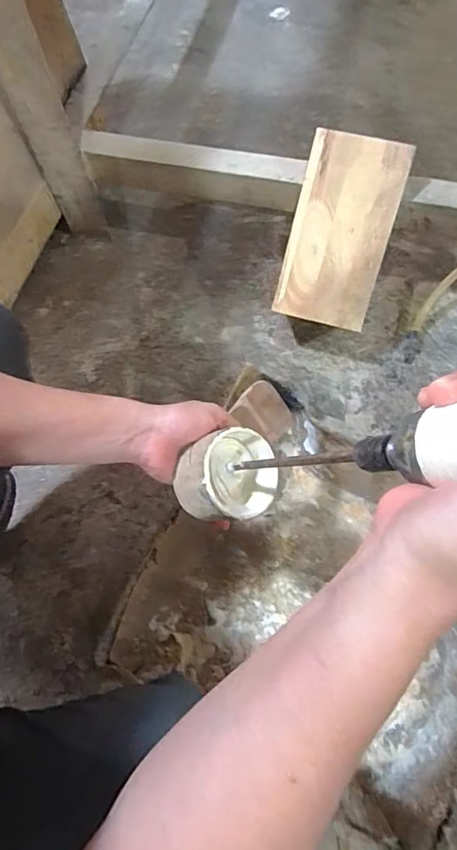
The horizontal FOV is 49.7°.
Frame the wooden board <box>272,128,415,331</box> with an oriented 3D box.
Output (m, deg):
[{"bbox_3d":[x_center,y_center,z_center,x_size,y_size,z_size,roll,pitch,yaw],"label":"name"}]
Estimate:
[{"bbox_3d":[0.150,-0.258,0.667,0.127,0.017,0.236,16,106,6],"label":"wooden board"}]

